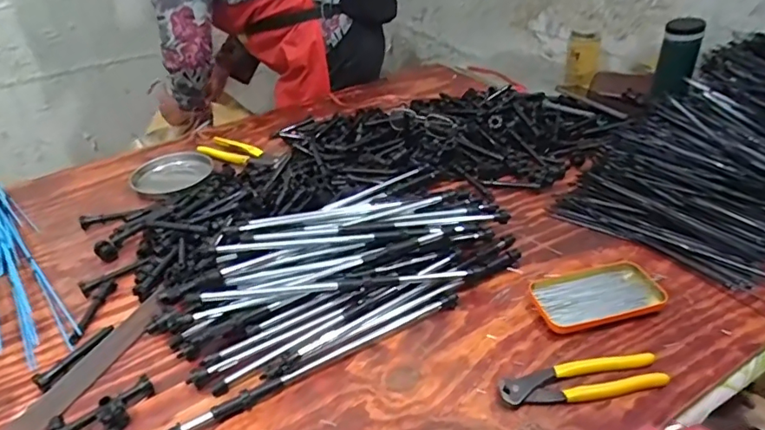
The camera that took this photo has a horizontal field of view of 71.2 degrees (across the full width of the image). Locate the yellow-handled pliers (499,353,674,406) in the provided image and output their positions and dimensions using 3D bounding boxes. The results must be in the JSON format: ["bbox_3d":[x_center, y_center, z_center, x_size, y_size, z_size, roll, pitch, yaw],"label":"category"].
[{"bbox_3d":[0.199,0.166,0.538,0.163,0.015,0.042,-5,37,-2],"label":"yellow-handled pliers"}]

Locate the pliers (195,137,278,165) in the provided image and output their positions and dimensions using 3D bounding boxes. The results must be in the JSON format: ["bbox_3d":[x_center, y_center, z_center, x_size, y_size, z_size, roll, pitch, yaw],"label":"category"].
[{"bbox_3d":[-0.254,-0.111,0.955,0.165,0.012,0.064,17,41,24],"label":"pliers"}]

